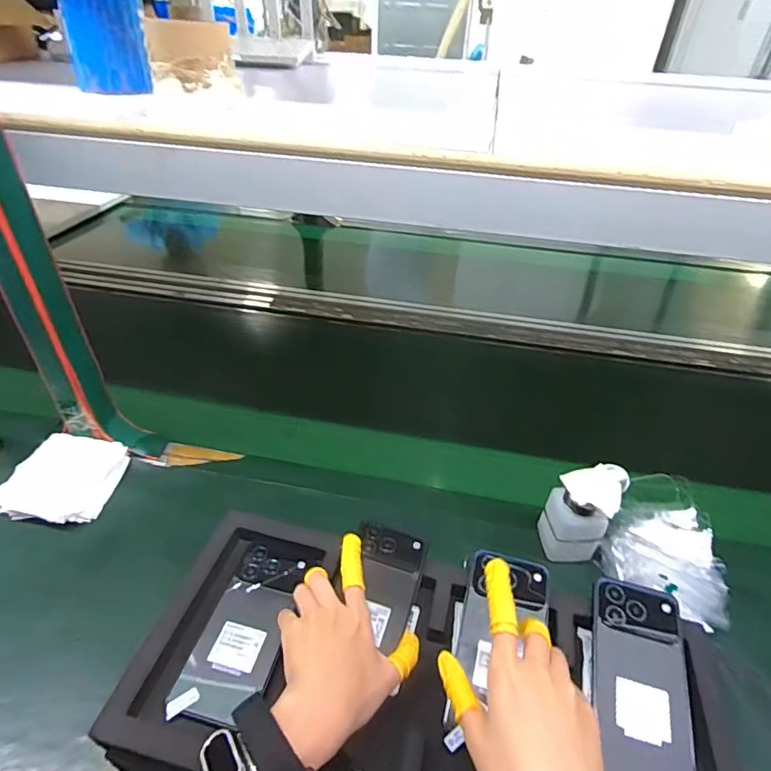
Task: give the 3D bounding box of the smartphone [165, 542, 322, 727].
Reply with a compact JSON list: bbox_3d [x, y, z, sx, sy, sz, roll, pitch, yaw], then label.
[{"bbox_3d":[-0.127,0.222,0.456,0.070,0.012,0.158,11,39,9],"label":"smartphone"}]

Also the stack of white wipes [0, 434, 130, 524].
[{"bbox_3d":[-0.400,0.115,0.625,0.114,0.022,0.131,5,38,2],"label":"stack of white wipes"}]

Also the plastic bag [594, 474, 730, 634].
[{"bbox_3d":[0.330,0.182,0.564,0.130,0.046,0.159,27,44,27],"label":"plastic bag"}]

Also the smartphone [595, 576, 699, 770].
[{"bbox_3d":[0.220,0.253,0.423,0.073,0.011,0.161,9,53,7],"label":"smartphone"}]

